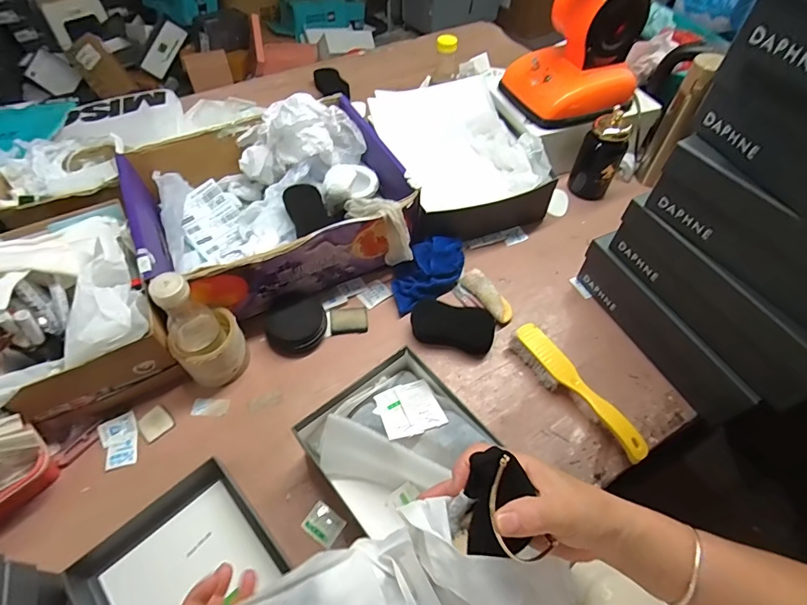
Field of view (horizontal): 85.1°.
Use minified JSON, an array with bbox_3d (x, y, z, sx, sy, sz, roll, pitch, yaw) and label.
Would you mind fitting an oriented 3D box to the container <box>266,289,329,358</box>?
[{"bbox_3d":[-0.168,0.030,0.685,0.091,0.031,0.098,1,54,-1],"label":"container"}]

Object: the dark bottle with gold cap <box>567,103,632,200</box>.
[{"bbox_3d":[0.381,-0.286,0.841,0.079,0.156,0.082,28,59,18],"label":"dark bottle with gold cap"}]

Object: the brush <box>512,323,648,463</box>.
[{"bbox_3d":[0.238,0.121,0.612,0.041,0.046,0.224,-26,59,-18],"label":"brush"}]

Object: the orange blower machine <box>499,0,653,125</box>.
[{"bbox_3d":[0.321,-0.464,0.802,0.229,0.201,0.170,-4,55,-4],"label":"orange blower machine"}]

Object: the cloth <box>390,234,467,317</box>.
[{"bbox_3d":[0.036,-0.057,0.734,0.148,0.056,0.090,-37,63,-24],"label":"cloth"}]

